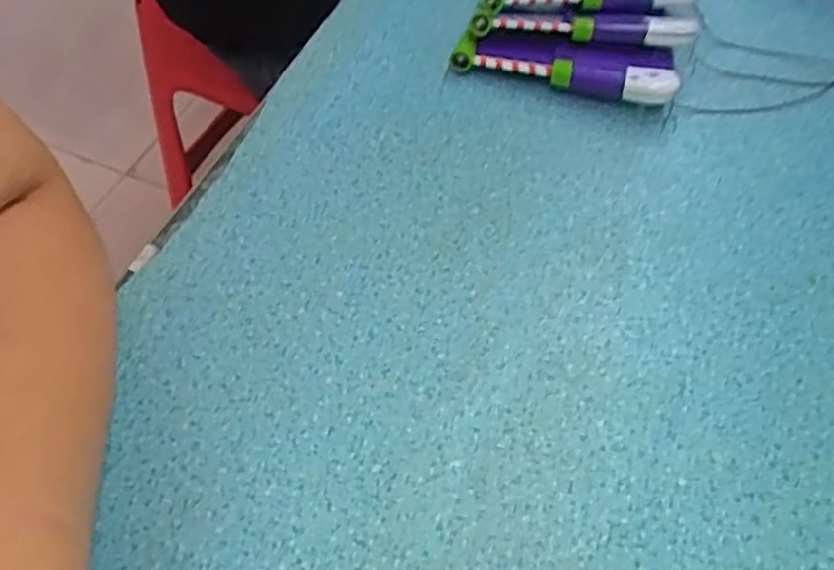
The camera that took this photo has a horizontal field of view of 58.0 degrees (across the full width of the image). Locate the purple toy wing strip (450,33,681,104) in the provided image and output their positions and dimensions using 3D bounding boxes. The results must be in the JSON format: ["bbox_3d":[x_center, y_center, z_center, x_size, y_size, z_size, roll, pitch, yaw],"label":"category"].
[{"bbox_3d":[0.079,-0.118,0.410,0.121,0.018,0.035,12,55,7],"label":"purple toy wing strip"}]

